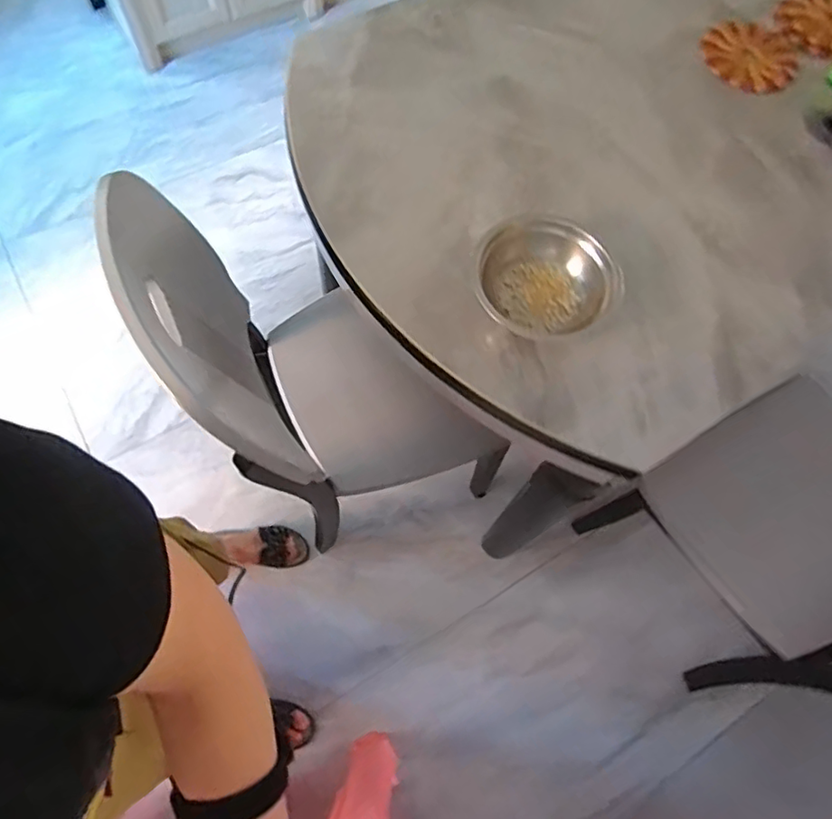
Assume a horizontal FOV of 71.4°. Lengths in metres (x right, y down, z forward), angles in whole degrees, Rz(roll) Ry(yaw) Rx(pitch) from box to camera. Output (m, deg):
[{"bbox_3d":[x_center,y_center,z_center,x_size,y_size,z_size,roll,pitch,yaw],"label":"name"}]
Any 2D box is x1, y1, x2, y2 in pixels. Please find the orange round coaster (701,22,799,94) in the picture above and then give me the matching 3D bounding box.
[{"bbox_3d":[0.550,-0.582,0.954,0.151,0.019,0.155,1,68,-4],"label":"orange round coaster"}]

